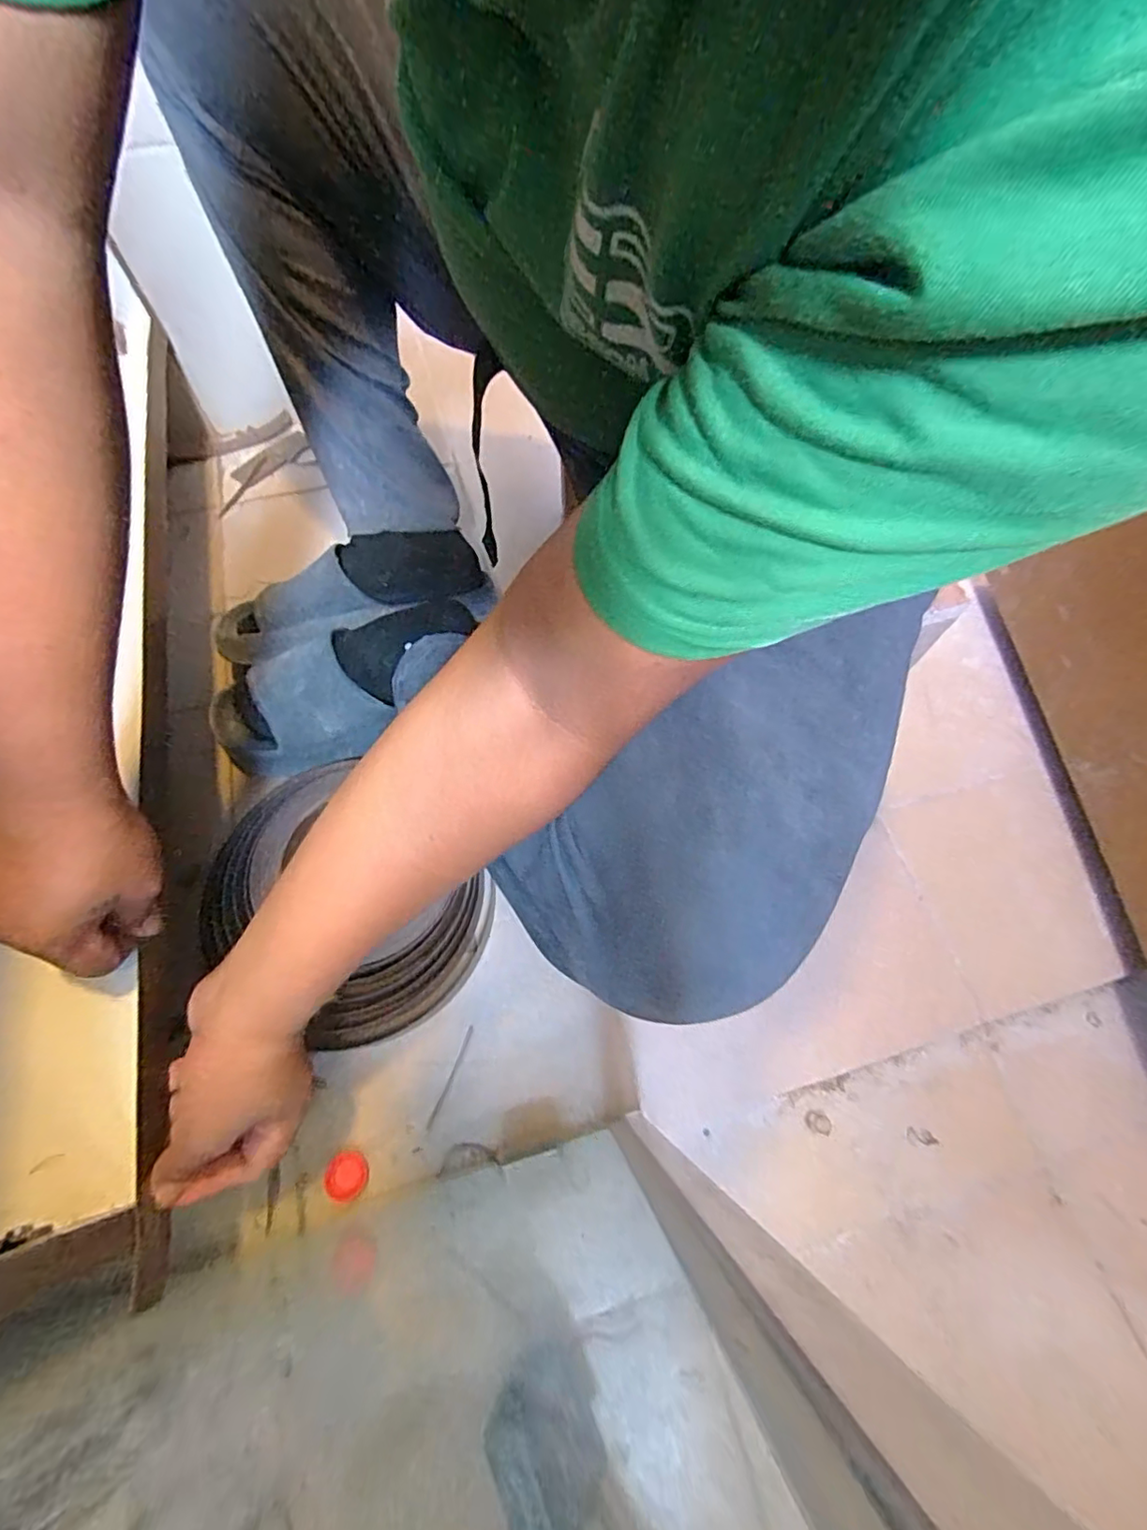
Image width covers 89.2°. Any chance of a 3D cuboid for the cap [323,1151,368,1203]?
[{"bbox_3d":[-0.171,0.309,0.437,0.031,0.012,0.031,0,65,-1],"label":"cap"}]

